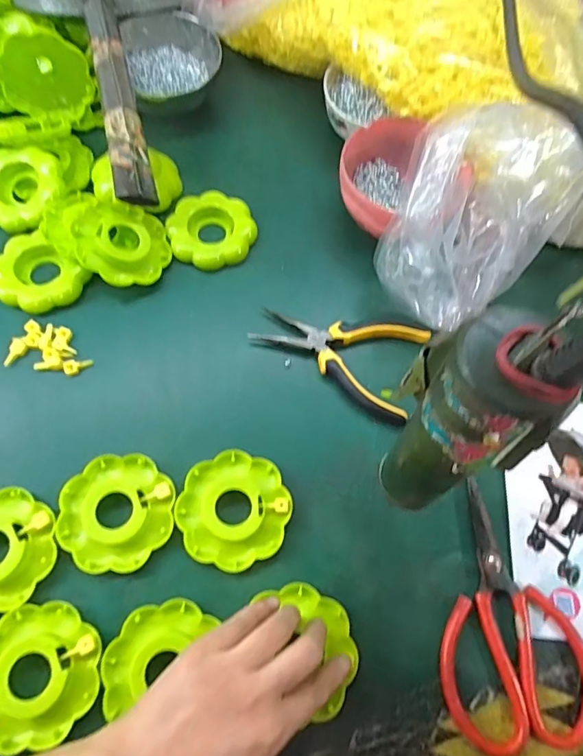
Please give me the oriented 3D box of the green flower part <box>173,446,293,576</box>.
[{"bbox_3d":[-0.044,0.100,0.369,0.083,0.010,0.085,19,68,5],"label":"green flower part"}]

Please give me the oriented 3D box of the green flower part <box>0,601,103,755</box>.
[{"bbox_3d":[-0.172,0.197,0.319,0.081,0.016,0.082,1,68,-3],"label":"green flower part"}]

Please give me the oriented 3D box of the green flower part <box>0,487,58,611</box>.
[{"bbox_3d":[-0.216,0.124,0.346,0.081,0.012,0.082,30,70,9],"label":"green flower part"}]

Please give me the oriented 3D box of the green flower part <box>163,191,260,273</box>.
[{"bbox_3d":[-0.080,-0.146,0.467,0.082,0.015,0.082,-28,72,-14],"label":"green flower part"}]

